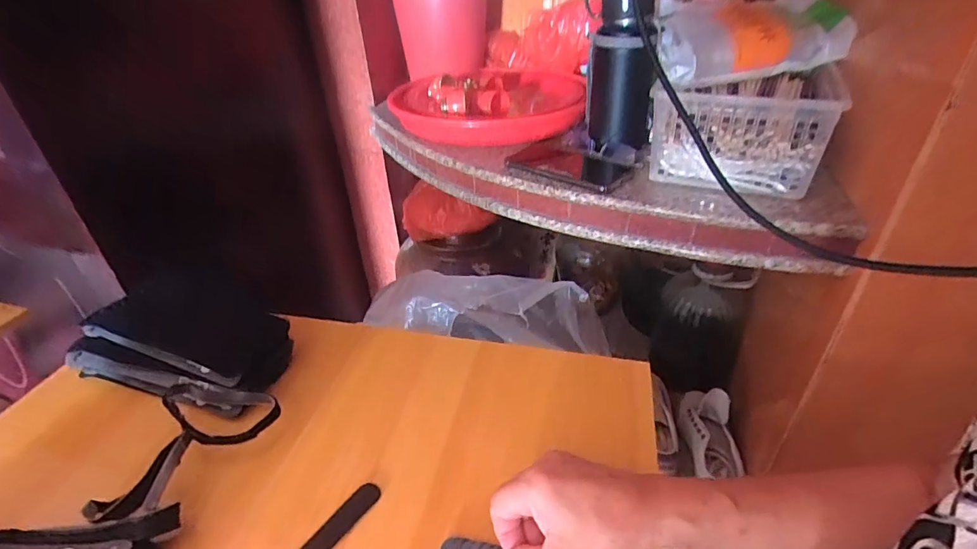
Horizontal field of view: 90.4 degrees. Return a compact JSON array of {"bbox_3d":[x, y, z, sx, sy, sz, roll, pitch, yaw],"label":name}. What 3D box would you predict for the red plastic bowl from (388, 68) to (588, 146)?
[{"bbox_3d":[0.003,-0.309,0.865,0.334,0.062,0.340,1,35,5],"label":"red plastic bowl"}]

